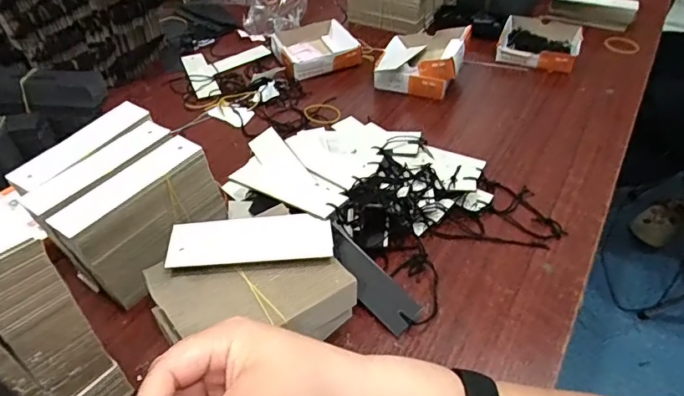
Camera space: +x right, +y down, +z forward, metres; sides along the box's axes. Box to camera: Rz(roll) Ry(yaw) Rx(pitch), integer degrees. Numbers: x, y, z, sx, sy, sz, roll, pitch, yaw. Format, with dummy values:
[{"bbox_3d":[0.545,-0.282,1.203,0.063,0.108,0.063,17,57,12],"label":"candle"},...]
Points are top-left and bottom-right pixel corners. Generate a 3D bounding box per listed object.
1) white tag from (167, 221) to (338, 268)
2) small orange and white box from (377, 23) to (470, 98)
[{"bbox_3d":[-0.073,0.033,0.394,0.126,0.007,0.050,-3,36,-6],"label":"white tag"},{"bbox_3d":[0.117,-0.202,0.704,0.117,0.059,0.137,11,45,12],"label":"small orange and white box"}]

